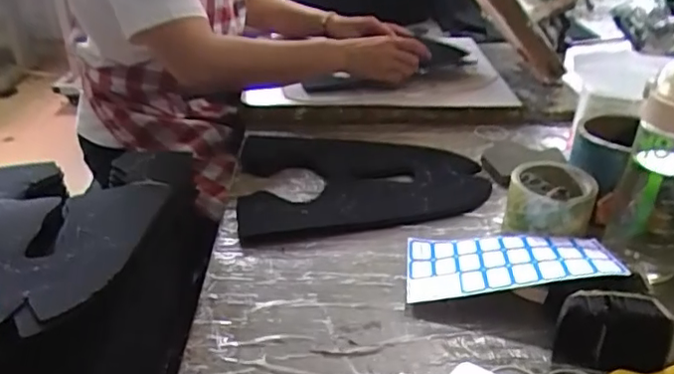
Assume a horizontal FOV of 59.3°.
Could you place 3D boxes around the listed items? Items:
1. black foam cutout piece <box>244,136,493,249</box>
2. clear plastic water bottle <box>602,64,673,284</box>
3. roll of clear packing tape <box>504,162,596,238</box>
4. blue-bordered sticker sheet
[{"bbox_3d":[0.023,-0.016,0.794,0.317,0.023,0.247,-7,31,-13],"label":"black foam cutout piece"},{"bbox_3d":[0.326,-0.018,0.577,0.090,0.222,0.083,25,38,35],"label":"clear plastic water bottle"},{"bbox_3d":[0.247,0.014,0.688,0.091,0.065,0.092,1,30,0],"label":"roll of clear packing tape"},{"bbox_3d":[0.171,0.075,0.604,0.197,0.012,0.113,-8,21,12],"label":"blue-bordered sticker sheet"}]

